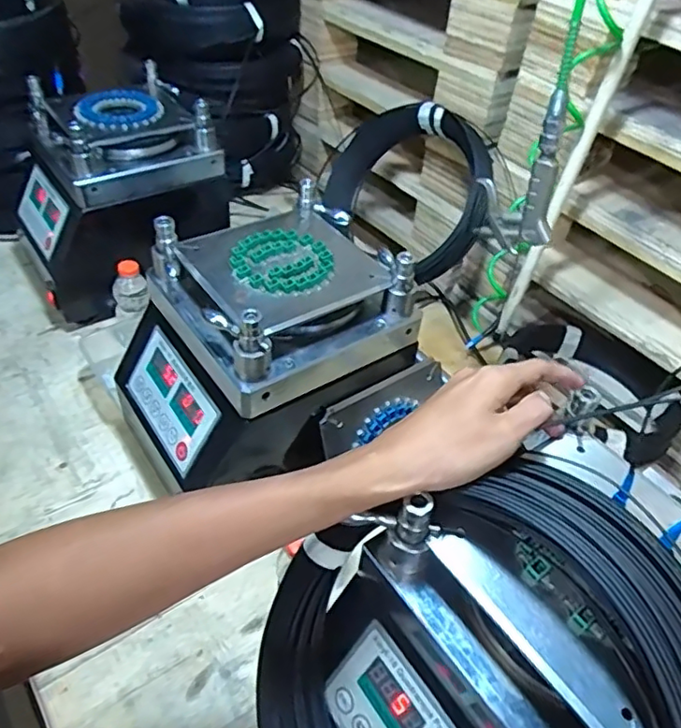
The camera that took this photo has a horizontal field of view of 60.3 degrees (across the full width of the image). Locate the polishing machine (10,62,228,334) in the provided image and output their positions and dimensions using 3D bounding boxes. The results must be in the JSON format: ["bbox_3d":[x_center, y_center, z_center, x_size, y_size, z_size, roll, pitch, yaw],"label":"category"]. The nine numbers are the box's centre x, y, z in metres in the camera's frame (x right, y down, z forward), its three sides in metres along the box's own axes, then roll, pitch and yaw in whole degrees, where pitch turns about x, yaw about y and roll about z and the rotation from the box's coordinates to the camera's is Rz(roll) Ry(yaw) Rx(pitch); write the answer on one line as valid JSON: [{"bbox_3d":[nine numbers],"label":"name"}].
[{"bbox_3d":[-0.362,-0.270,0.917,0.279,0.263,0.255,-25,52,-27],"label":"polishing machine"}]

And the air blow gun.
[{"bbox_3d":[0.198,-0.201,0.629,0.019,0.170,0.097,-27,52,-28],"label":"air blow gun"}]

